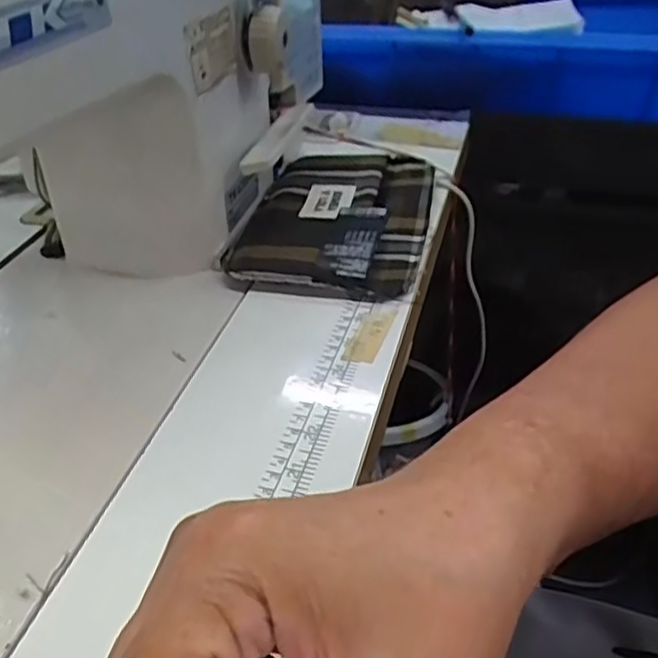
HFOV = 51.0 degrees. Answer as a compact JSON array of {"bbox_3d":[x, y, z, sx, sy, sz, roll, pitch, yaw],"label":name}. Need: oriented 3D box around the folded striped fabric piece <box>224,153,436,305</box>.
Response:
[{"bbox_3d":[0.008,-0.089,0.522,0.129,0.023,0.201,7,38,11],"label":"folded striped fabric piece"}]

